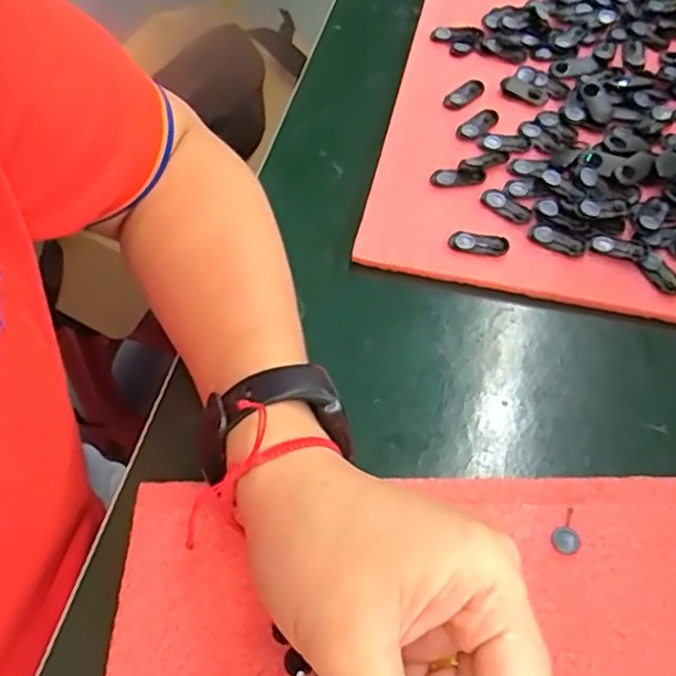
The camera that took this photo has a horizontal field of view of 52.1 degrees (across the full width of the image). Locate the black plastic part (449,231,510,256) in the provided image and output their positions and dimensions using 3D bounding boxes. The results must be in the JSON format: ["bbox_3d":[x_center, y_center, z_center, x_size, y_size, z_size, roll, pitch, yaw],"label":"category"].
[{"bbox_3d":[0.076,-0.051,0.372,0.030,0.004,0.014,6,58,5],"label":"black plastic part"}]

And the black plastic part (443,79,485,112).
[{"bbox_3d":[0.080,-0.155,0.440,0.030,0.004,0.016,-39,65,-21],"label":"black plastic part"}]

